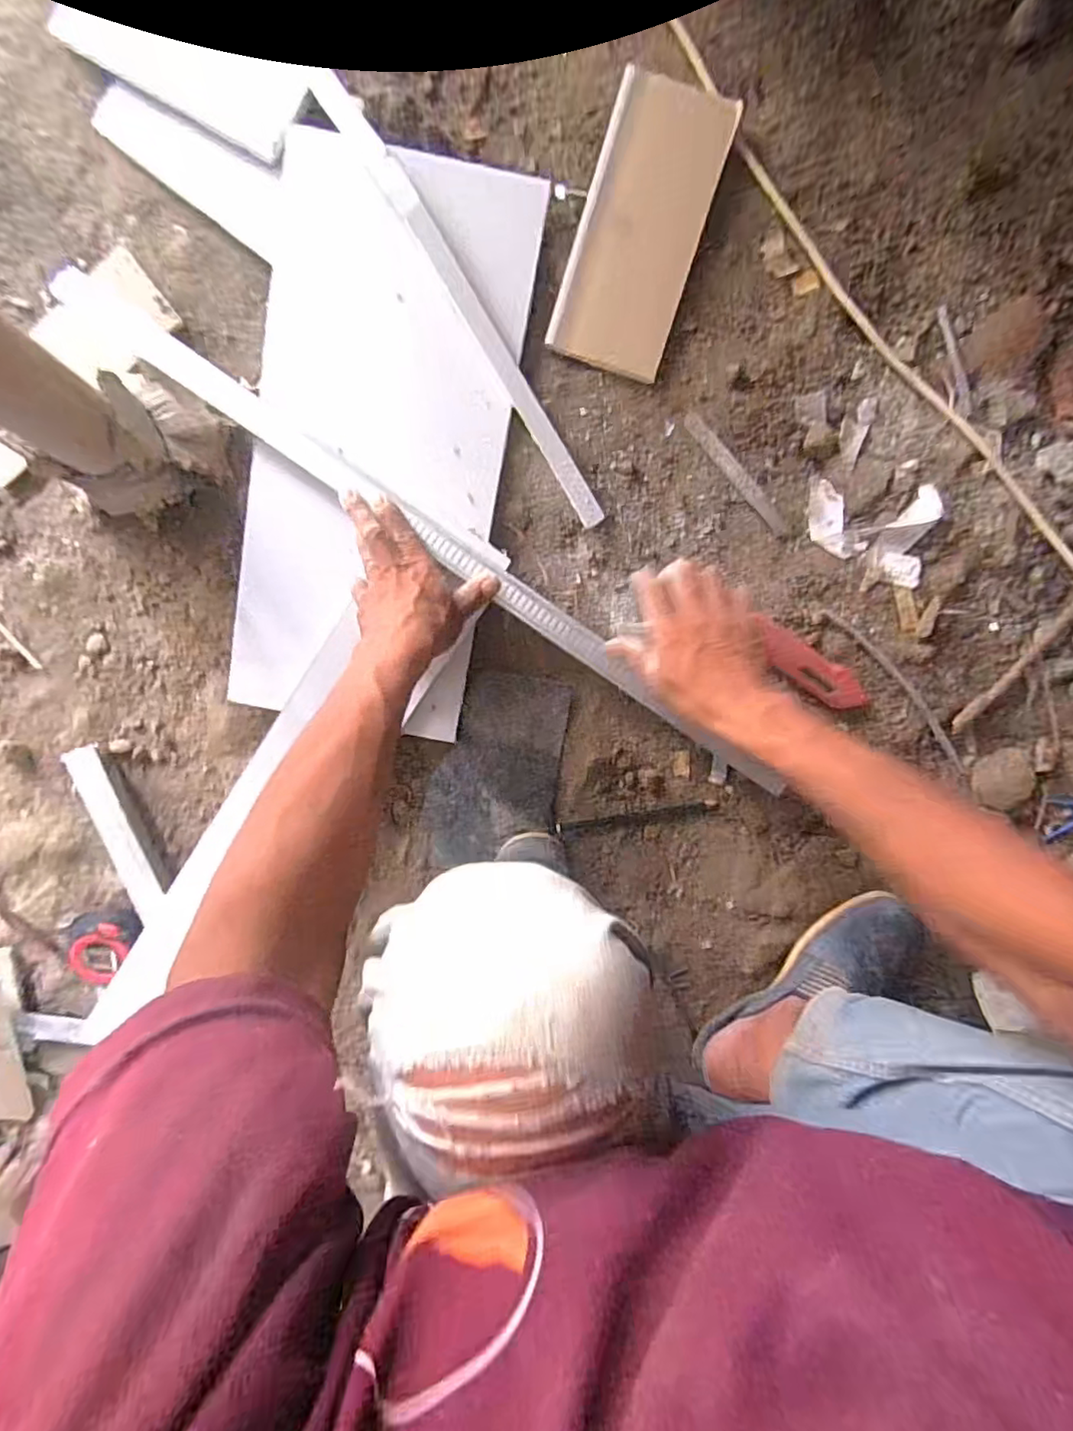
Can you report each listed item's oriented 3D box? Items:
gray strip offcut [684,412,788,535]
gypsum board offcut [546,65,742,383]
[{"bbox_3d":[0.182,-0.217,0.549,0.017,0.004,0.135,-43,101,3],"label":"gray strip offcut"},{"bbox_3d":[0.087,-0.402,0.507,0.100,0.015,0.207,18,104,0],"label":"gypsum board offcut"}]

